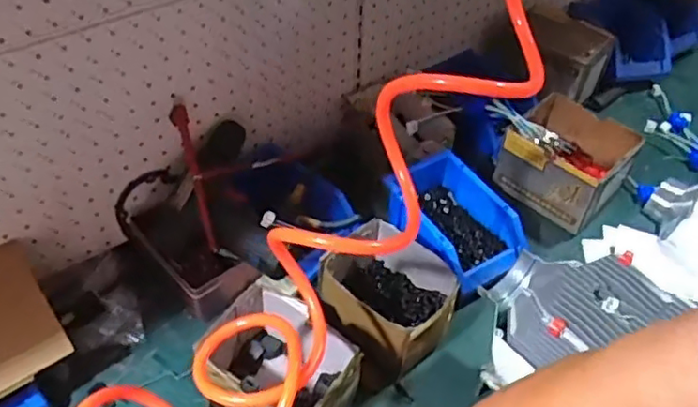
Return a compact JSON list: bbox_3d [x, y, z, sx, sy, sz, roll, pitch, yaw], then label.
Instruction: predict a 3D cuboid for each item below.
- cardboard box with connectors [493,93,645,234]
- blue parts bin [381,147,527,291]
[{"bbox_3d":[0.310,-0.061,0.887,0.153,0.105,0.138,33,53,26],"label":"cardboard box with connectors"},{"bbox_3d":[0.137,0.024,0.809,0.119,0.062,0.185,-25,54,-24],"label":"blue parts bin"}]

